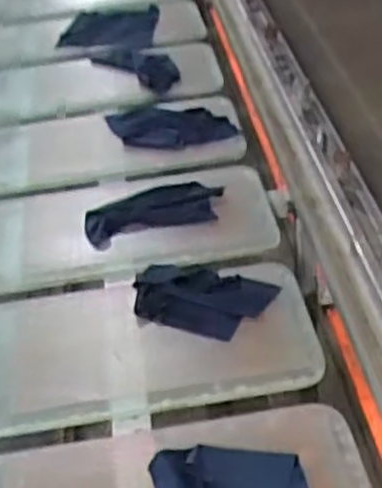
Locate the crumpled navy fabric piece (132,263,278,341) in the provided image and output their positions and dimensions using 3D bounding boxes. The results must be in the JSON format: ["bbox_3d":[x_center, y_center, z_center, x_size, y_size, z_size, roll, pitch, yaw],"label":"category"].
[{"bbox_3d":[0.014,0.061,0.931,0.159,0.034,0.106,7,40,15],"label":"crumpled navy fabric piece"}]

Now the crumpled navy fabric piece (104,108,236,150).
[{"bbox_3d":[-0.032,-0.182,1.271,0.199,0.029,0.140,-3,39,4],"label":"crumpled navy fabric piece"}]

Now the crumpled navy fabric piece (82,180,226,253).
[{"bbox_3d":[-0.048,-0.041,1.081,0.188,0.017,0.101,-12,39,-8],"label":"crumpled navy fabric piece"}]

